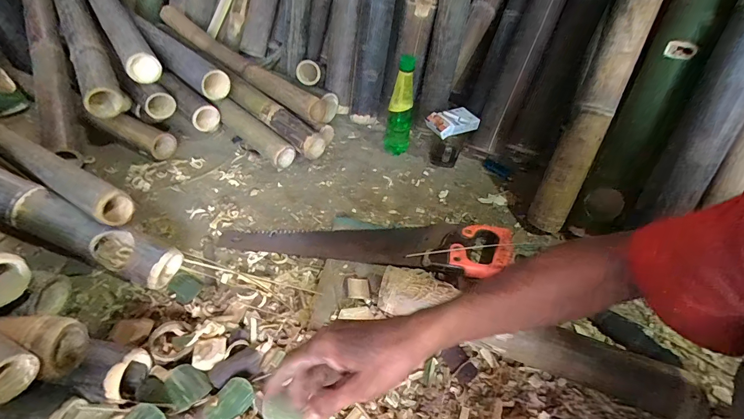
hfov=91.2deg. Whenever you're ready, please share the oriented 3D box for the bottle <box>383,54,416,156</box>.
[{"bbox_3d":[0.061,-0.216,0.792,0.058,0.225,0.048,6,44,1],"label":"bottle"}]

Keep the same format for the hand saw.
[{"bbox_3d":[-0.009,0.043,0.654,0.511,0.038,0.127,10,45,5],"label":"hand saw"}]

